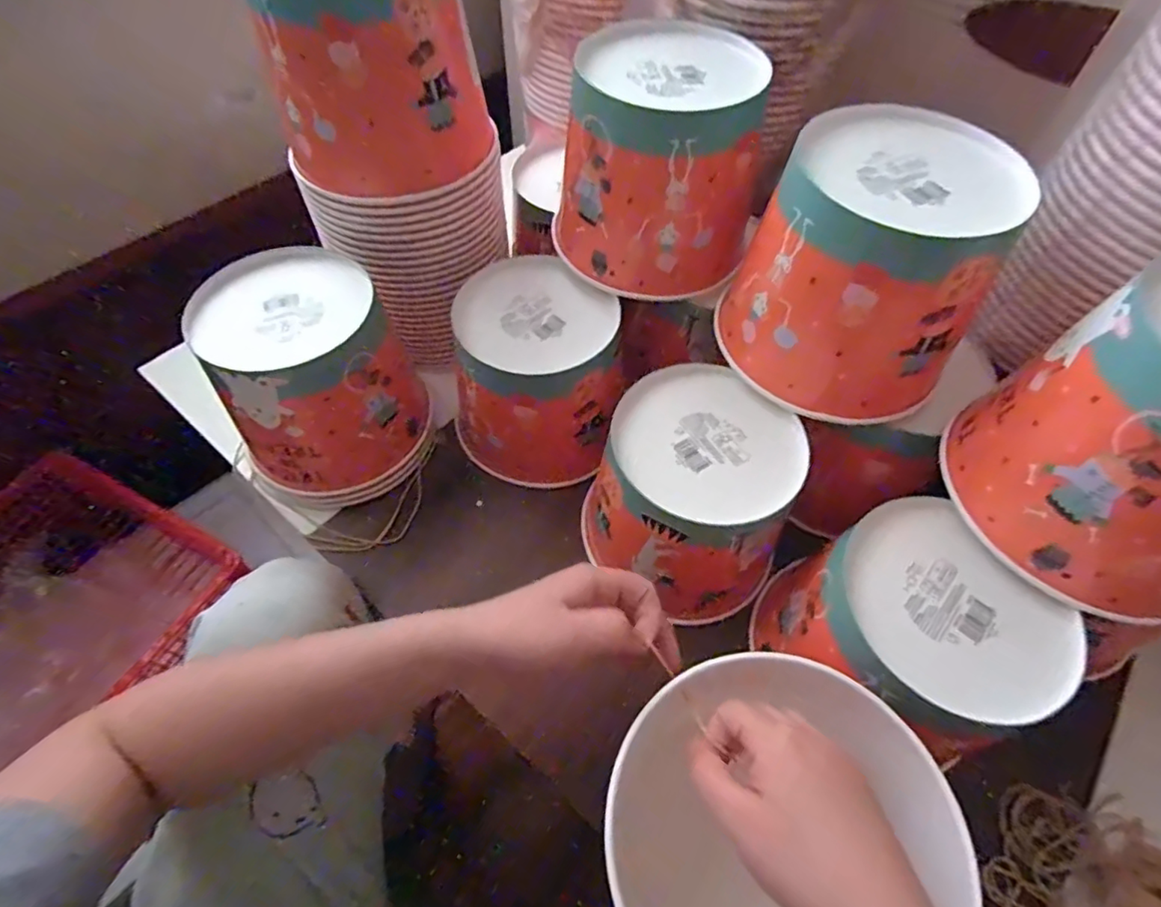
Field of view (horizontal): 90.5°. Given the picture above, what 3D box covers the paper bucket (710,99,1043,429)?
[{"bbox_3d":[0.178,-0.120,0.370,0.149,0.132,0.140,25,60,14],"label":"paper bucket"}]

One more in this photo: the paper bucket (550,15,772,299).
[{"bbox_3d":[0.052,-0.216,0.438,0.136,0.139,0.143,0,57,-1],"label":"paper bucket"}]

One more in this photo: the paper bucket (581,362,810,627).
[{"bbox_3d":[0.083,0.038,0.431,0.139,0.132,0.137,0,57,-1],"label":"paper bucket"}]

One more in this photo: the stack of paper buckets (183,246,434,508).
[{"bbox_3d":[-0.223,-0.057,0.461,0.150,0.147,0.137,-31,63,-20],"label":"stack of paper buckets"}]

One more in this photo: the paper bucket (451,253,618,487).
[{"bbox_3d":[-0.036,-0.061,0.486,0.129,0.129,0.147,3,57,1],"label":"paper bucket"}]

